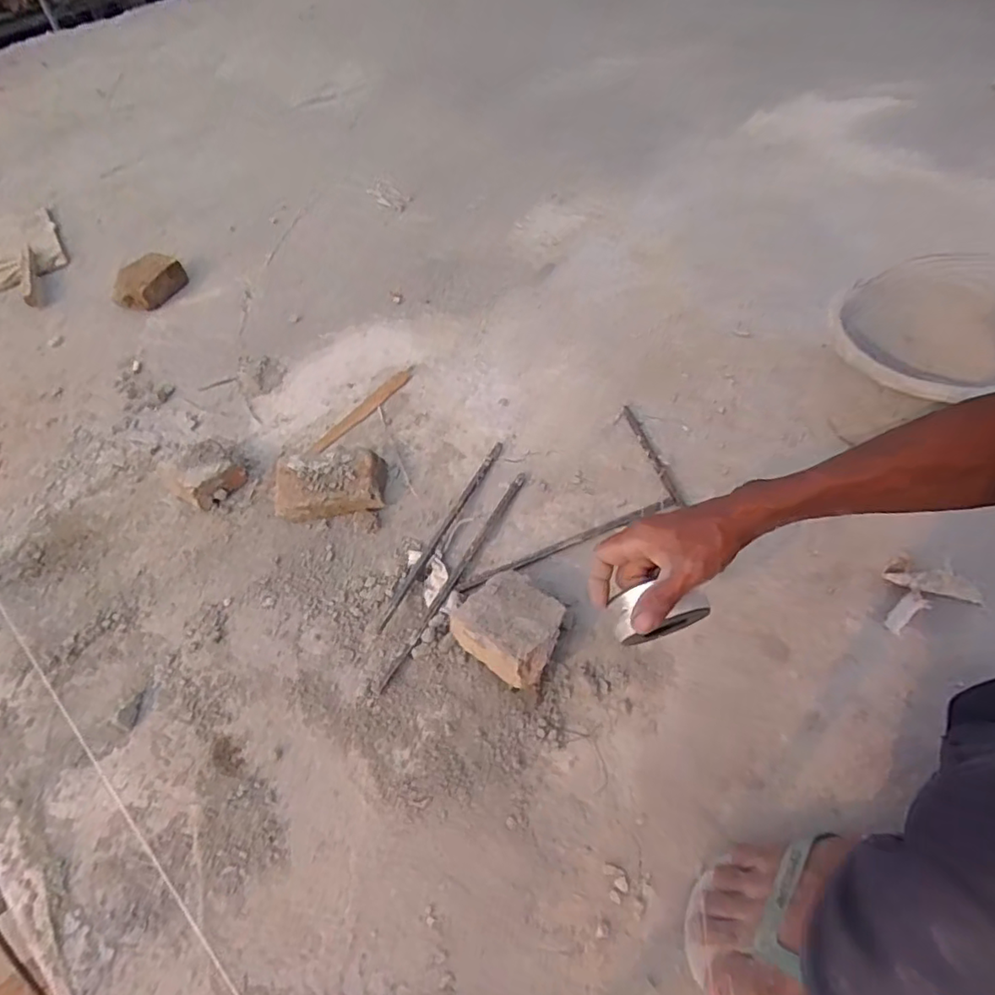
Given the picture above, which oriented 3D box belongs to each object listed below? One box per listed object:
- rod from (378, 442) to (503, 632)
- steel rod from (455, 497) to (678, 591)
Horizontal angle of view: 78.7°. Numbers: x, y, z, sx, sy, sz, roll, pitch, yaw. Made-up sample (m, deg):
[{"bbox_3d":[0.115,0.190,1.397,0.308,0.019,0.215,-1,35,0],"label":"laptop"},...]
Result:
[{"bbox_3d":[-0.067,0.037,0.799,0.013,0.014,0.312,21,57,18],"label":"rod"},{"bbox_3d":[0.091,0.058,0.768,0.299,0.011,0.015,-20,55,-11],"label":"steel rod"}]

